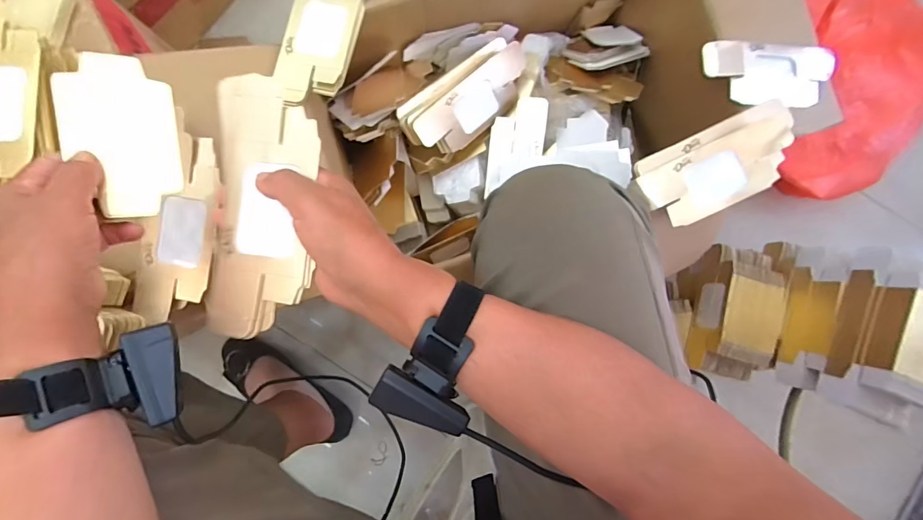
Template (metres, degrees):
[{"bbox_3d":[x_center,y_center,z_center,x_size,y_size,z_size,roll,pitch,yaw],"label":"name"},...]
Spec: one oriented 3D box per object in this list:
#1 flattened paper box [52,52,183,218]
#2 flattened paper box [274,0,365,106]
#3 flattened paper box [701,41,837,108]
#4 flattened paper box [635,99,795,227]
[{"bbox_3d":[-0.283,-0.104,0.355,0.077,0.008,0.132,-7,94,-30],"label":"flattened paper box"},{"bbox_3d":[-0.169,-0.286,0.520,0.083,0.012,0.210,8,80,-4],"label":"flattened paper box"},{"bbox_3d":[0.406,-0.239,0.548,0.197,0.019,0.087,-6,81,-14],"label":"flattened paper box"},{"bbox_3d":[0.315,-0.115,0.515,0.191,0.024,0.095,-25,88,-4],"label":"flattened paper box"}]

